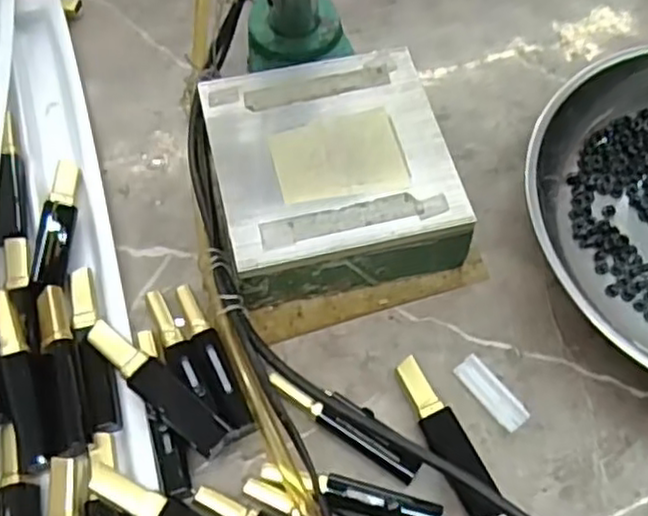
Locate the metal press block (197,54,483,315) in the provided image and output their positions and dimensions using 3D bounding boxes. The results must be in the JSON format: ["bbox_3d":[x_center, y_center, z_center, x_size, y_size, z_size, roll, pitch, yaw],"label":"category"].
[{"bbox_3d":[0.003,-0.046,0.384,0.123,0.044,0.125,-12,63,-8],"label":"metal press block"}]

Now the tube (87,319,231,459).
[{"bbox_3d":[-0.079,0.060,0.330,0.082,0.018,0.019,37,67,17],"label":"tube"}]

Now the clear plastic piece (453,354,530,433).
[{"bbox_3d":[0.085,0.068,0.353,0.016,0.005,0.041,-36,68,-19],"label":"clear plastic piece"}]

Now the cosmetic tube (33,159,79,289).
[{"bbox_3d":[-0.147,-0.021,0.382,0.016,0.013,0.085,-4,62,-4],"label":"cosmetic tube"}]

